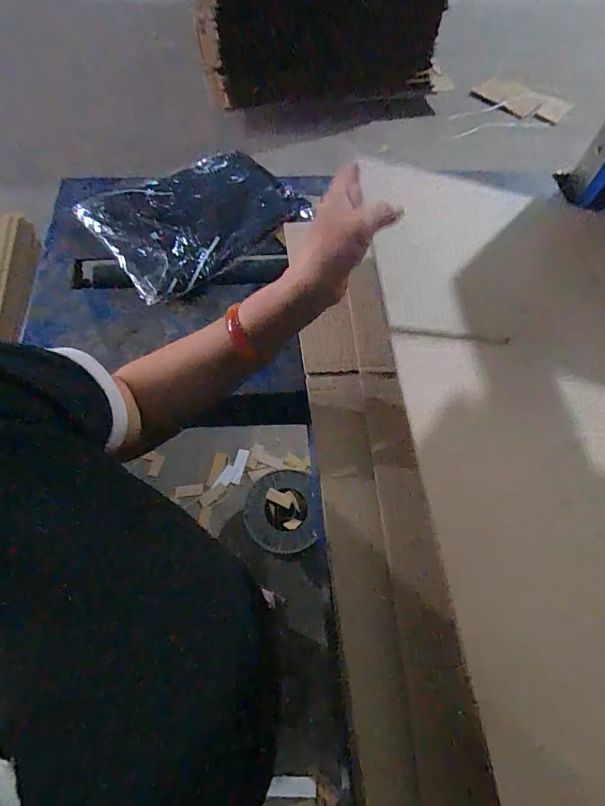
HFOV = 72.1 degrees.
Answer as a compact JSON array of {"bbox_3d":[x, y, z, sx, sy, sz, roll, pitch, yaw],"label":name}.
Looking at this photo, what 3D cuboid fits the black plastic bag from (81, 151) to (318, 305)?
[{"bbox_3d":[-0.141,-0.265,0.584,0.280,0.045,0.203,-33,68,-18],"label":"black plastic bag"}]

